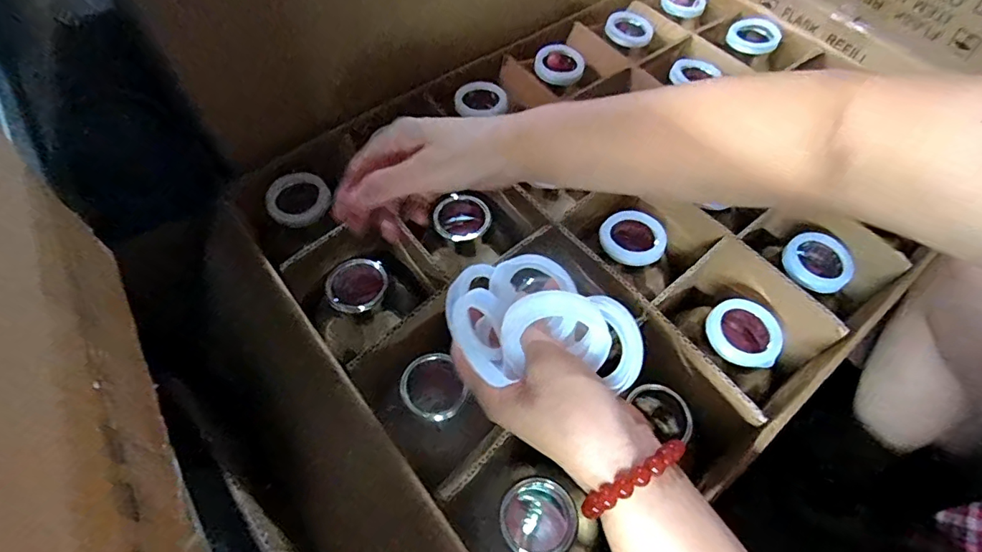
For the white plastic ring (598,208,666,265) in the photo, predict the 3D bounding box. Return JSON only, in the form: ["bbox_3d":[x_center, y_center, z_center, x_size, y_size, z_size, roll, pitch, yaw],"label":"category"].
[{"bbox_3d":[0.128,-0.035,0.472,0.059,0.011,0.052,8,58,3],"label":"white plastic ring"}]

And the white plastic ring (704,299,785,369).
[{"bbox_3d":[0.206,0.044,0.426,0.056,0.021,0.055,1,58,-1],"label":"white plastic ring"}]

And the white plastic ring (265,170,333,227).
[{"bbox_3d":[-0.176,-0.071,0.479,0.050,0.005,0.057,41,64,-9],"label":"white plastic ring"}]

